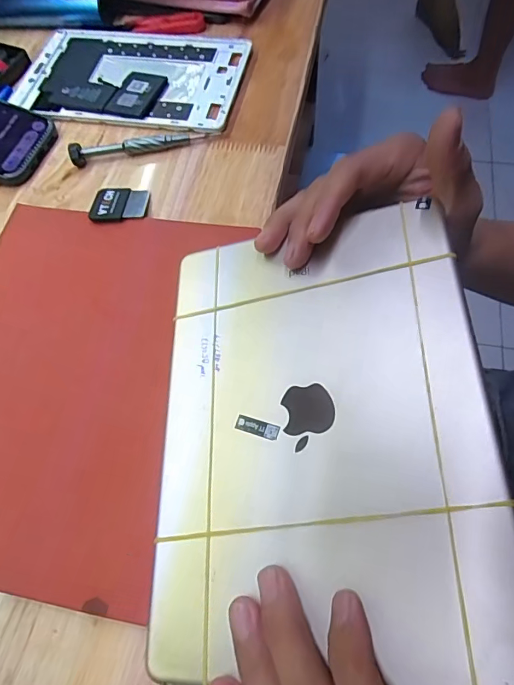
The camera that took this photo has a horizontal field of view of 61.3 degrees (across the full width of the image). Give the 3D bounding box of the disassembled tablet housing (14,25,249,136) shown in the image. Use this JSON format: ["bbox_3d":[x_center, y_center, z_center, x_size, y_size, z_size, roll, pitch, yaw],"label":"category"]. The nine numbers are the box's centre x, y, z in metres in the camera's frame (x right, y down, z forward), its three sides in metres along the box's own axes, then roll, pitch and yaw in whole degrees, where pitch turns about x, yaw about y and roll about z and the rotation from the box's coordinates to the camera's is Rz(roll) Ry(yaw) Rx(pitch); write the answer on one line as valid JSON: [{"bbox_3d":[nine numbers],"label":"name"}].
[{"bbox_3d":[-0.115,-0.250,0.403,0.201,0.008,0.125,11,67,7],"label":"disassembled tablet housing"}]

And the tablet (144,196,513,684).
[{"bbox_3d":[0.027,0.035,0.222,0.164,0.004,0.227,-8,63,18],"label":"tablet"}]

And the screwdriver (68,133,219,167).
[{"bbox_3d":[-0.094,-0.165,0.360,0.120,0.013,0.013,-14,64,-2],"label":"screwdriver"}]

